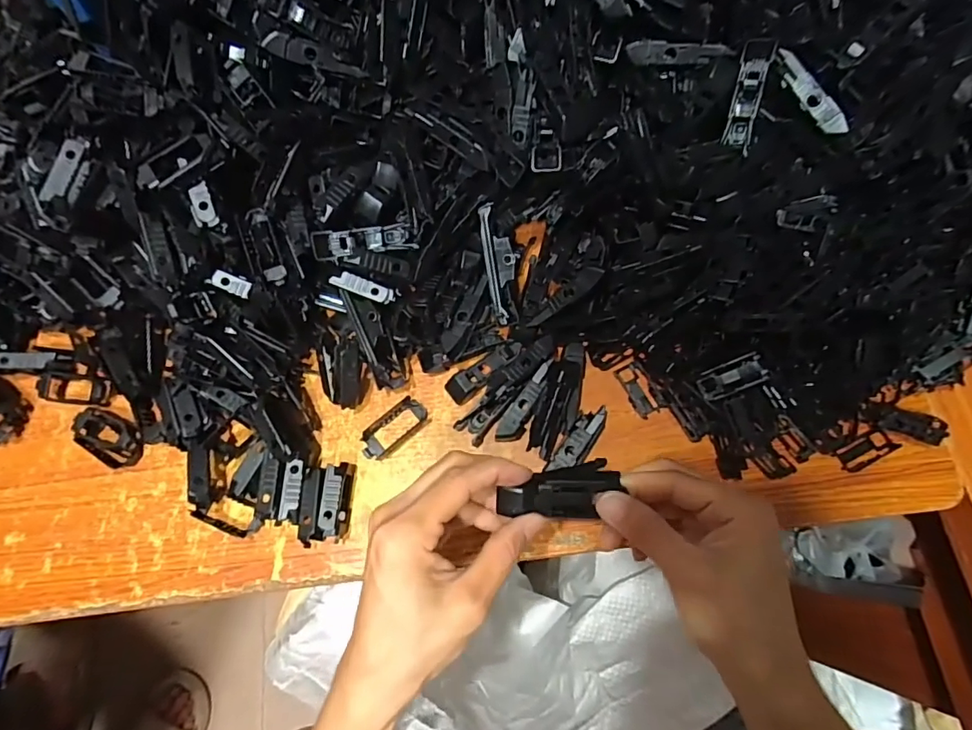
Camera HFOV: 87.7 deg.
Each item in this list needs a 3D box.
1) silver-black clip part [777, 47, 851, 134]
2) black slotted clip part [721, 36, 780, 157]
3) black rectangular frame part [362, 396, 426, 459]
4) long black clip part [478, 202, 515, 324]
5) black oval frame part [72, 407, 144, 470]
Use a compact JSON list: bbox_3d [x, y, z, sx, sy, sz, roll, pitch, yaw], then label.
[{"bbox_3d":[0.203,-0.170,0.317,0.010,0.014,0.062,-41,92,-9],"label":"silver-black clip part"},{"bbox_3d":[0.169,-0.173,0.328,0.016,0.015,0.067,9,103,5],"label":"black slotted clip part"},{"bbox_3d":[-0.067,0.045,0.362,0.052,0.007,0.023,-42,76,-11],"label":"black rectangular frame part"},{"bbox_3d":[0.009,-0.070,0.351,0.019,0.010,0.080,-9,99,-1],"label":"long black clip part"},{"bbox_3d":[-0.271,0.051,0.362,0.053,0.014,0.032,27,75,10],"label":"black oval frame part"}]

